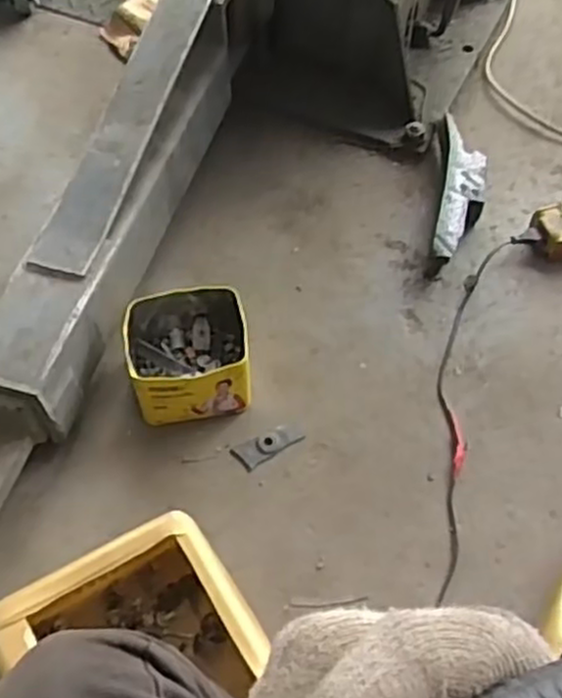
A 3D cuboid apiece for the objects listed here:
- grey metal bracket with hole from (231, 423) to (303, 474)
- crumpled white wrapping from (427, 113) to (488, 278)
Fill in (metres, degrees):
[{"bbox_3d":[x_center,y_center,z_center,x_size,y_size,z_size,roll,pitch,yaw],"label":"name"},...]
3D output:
[{"bbox_3d":[-0.014,0.105,0.858,0.077,0.004,0.033,-28,61,-19],"label":"grey metal bracket with hole"},{"bbox_3d":[0.245,-0.213,1.056,0.067,0.061,0.268,10,56,4],"label":"crumpled white wrapping"}]

